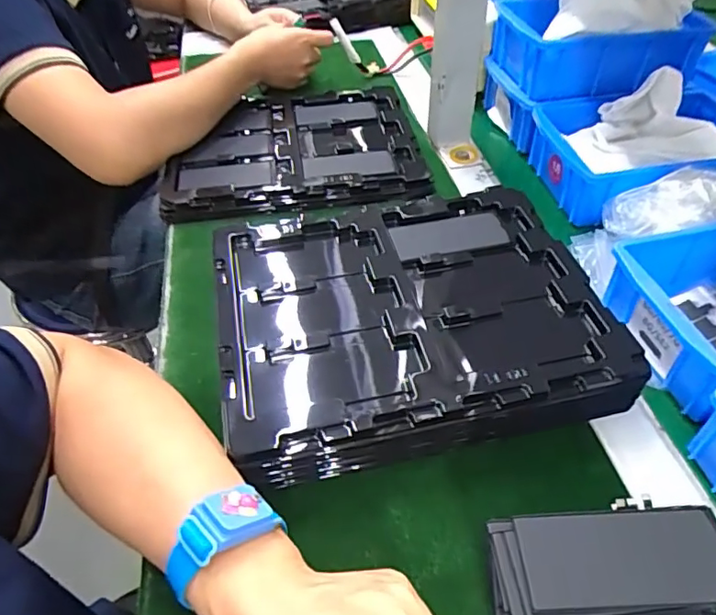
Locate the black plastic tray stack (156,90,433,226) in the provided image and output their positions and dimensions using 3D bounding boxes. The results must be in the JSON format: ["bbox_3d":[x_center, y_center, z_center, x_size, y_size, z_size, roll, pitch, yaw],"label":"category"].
[{"bbox_3d":[-0.071,-0.177,0.605,0.268,0.024,0.223,-5,47,-3],"label":"black plastic tray stack"}]

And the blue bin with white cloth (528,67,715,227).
[{"bbox_3d":[0.296,-0.166,0.548,0.205,0.076,0.151,-10,47,-8],"label":"blue bin with white cloth"}]

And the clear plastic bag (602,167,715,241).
[{"bbox_3d":[0.273,-0.091,0.463,0.113,0.037,0.053,-12,46,11],"label":"clear plastic bag"}]

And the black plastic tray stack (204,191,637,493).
[{"bbox_3d":[0.034,0.007,0.415,0.273,0.046,0.221,-12,47,-10],"label":"black plastic tray stack"}]

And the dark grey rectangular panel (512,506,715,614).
[{"bbox_3d":[0.129,0.120,0.260,0.098,0.010,0.044,-2,47,0],"label":"dark grey rectangular panel"}]

